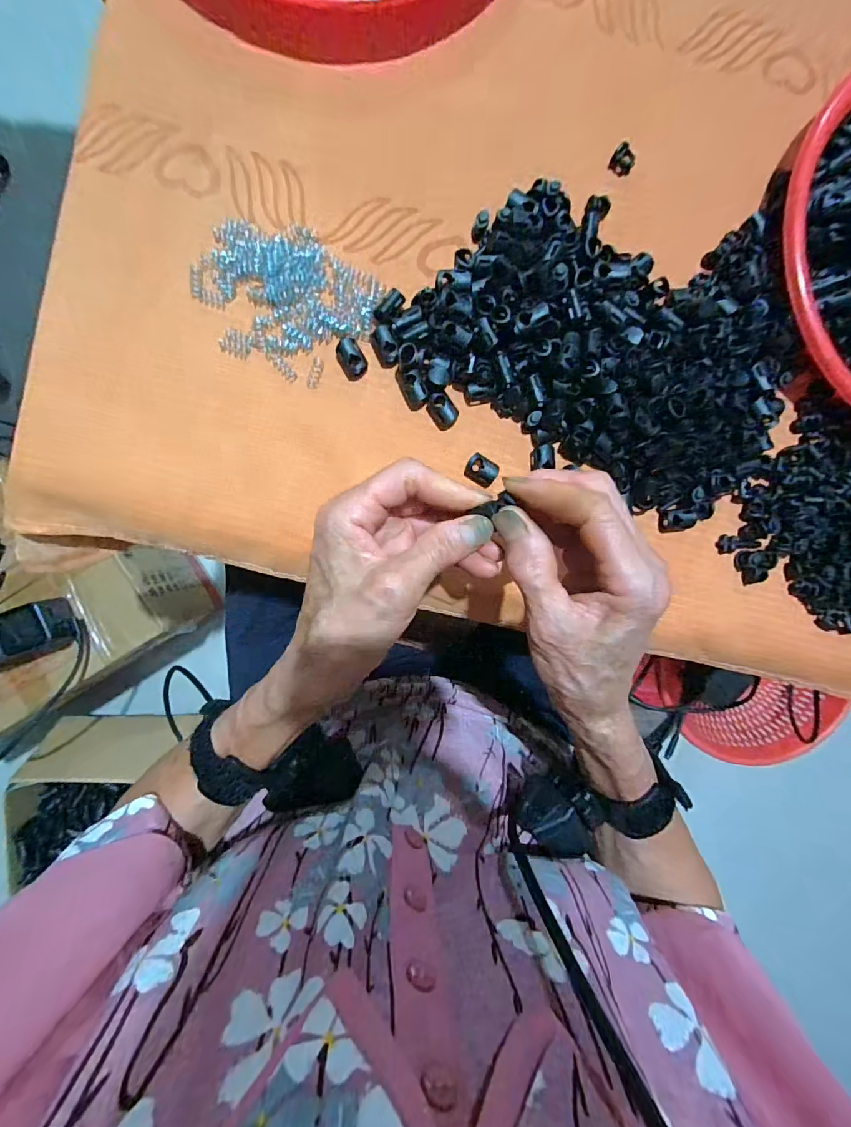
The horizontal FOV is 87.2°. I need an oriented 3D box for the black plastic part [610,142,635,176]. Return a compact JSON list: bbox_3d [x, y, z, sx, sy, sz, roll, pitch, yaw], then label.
[{"bbox_3d":[0.124,-0.252,0.280,0.014,0.009,0.010,34,91,-5],"label":"black plastic part"}]

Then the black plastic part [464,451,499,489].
[{"bbox_3d":[0.035,-0.059,0.283,0.019,0.013,0.016,31,92,-5],"label":"black plastic part"}]

